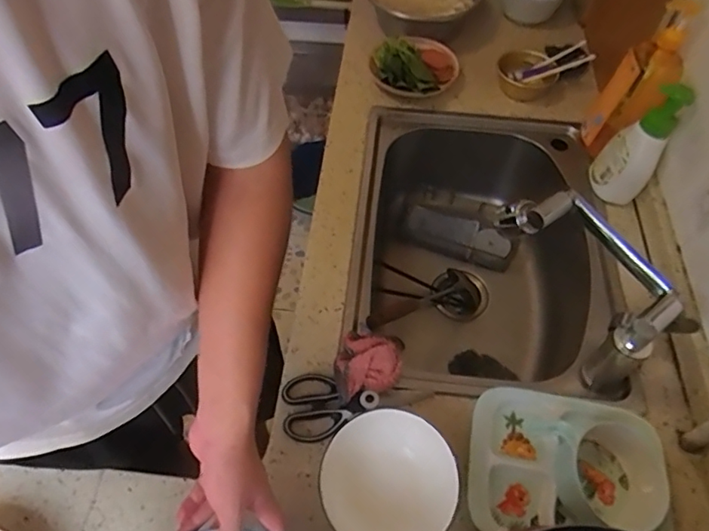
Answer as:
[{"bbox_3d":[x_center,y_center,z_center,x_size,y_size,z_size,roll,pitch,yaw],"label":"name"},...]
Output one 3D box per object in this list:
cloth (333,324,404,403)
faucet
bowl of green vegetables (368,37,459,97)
[{"bbox_3d":[0.015,0.119,0.682,0.084,0.062,0.089,-12,58,-9],"label":"cloth"},{"bbox_3d":[0.300,0.028,0.688,0.109,0.189,0.261,-36,64,-22],"label":"faucet"},{"bbox_3d":[0.116,-0.389,1.025,0.170,0.072,0.163,0,57,-1],"label":"bowl of green vegetables"}]

